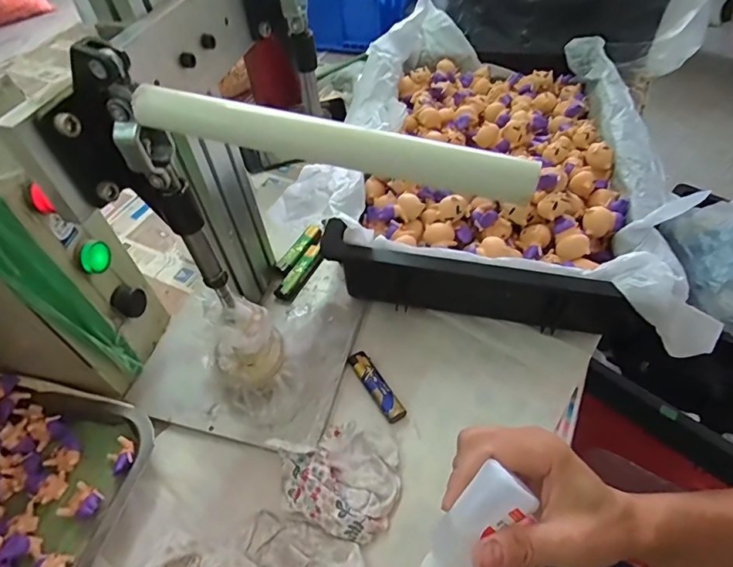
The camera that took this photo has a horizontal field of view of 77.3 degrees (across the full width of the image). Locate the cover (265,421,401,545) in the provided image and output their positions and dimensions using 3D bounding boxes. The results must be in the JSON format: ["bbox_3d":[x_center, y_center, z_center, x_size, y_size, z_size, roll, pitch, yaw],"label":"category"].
[{"bbox_3d":[-0.025,0.159,0.393,0.108,0.025,0.088,19,52,19],"label":"cover"}]

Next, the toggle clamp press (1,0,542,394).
[{"bbox_3d":[-0.025,-0.072,0.389,0.241,0.308,0.257,8,52,7],"label":"toggle clamp press"}]

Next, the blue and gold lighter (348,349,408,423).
[{"bbox_3d":[0.010,0.098,0.447,0.022,0.011,0.081,-26,52,-19],"label":"blue and gold lighter"}]

